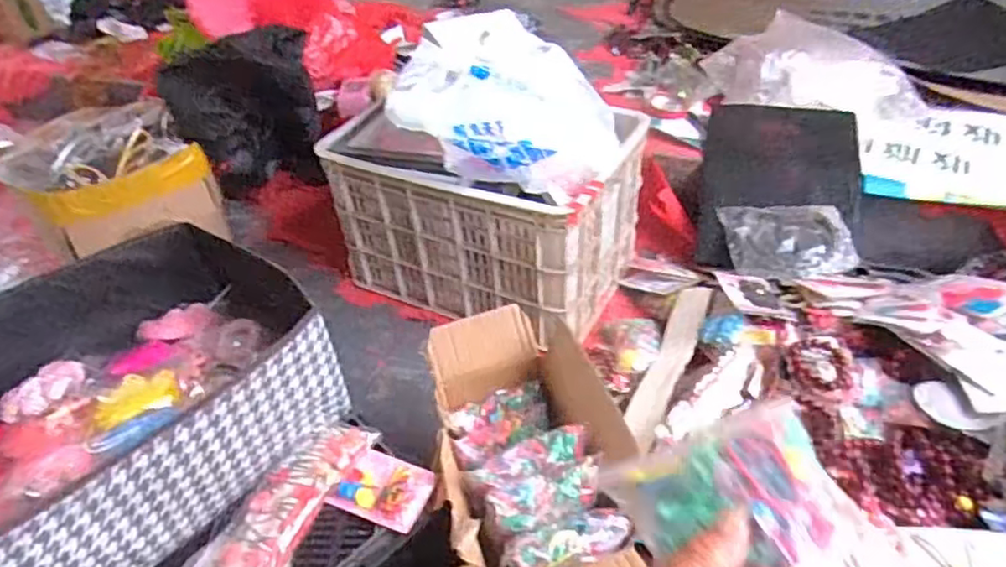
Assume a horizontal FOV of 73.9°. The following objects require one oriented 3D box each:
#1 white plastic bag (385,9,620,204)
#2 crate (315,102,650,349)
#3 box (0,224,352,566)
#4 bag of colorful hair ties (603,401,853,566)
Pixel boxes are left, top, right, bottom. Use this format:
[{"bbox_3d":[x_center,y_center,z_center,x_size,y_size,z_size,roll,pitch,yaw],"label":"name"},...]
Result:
[{"bbox_3d":[0.022,-0.284,1.073,0.314,0.173,0.383,4,41,10],"label":"white plastic bag"},{"bbox_3d":[-0.032,-0.134,1.233,0.492,0.297,0.313,15,44,22],"label":"crate"},{"bbox_3d":[-0.442,0.137,0.739,0.347,0.160,0.446,28,50,33],"label":"box"},{"bbox_3d":[0.110,0.120,0.285,0.086,0.039,0.126,-7,40,-3],"label":"bag of colorful hair ties"}]

